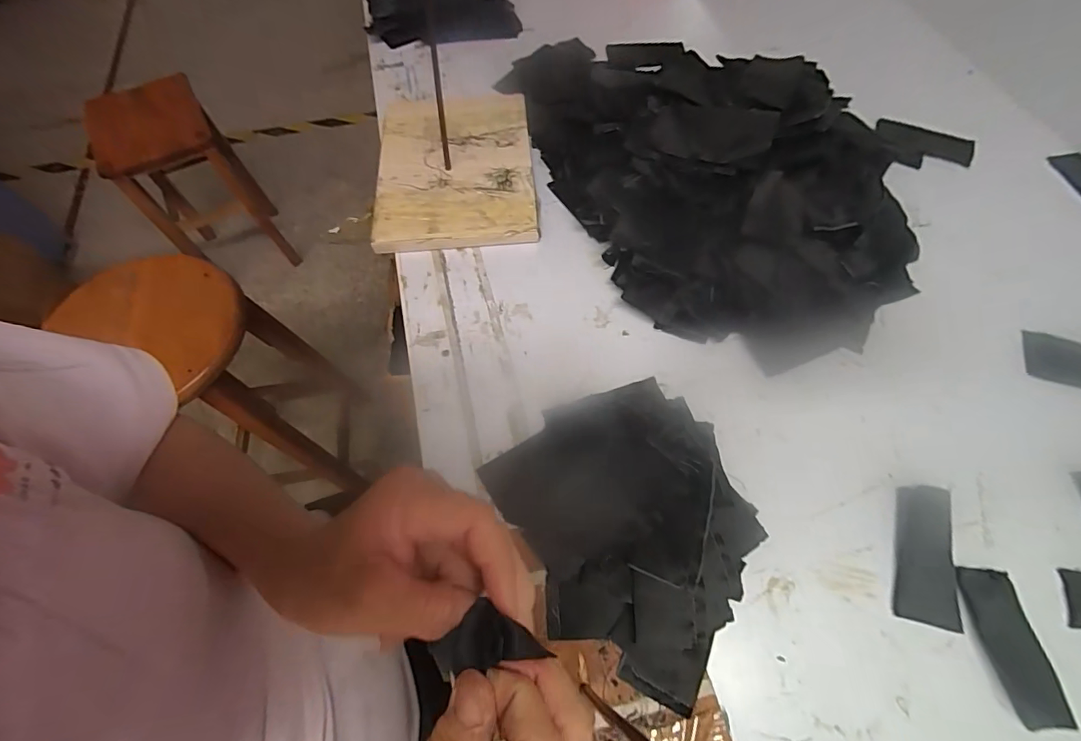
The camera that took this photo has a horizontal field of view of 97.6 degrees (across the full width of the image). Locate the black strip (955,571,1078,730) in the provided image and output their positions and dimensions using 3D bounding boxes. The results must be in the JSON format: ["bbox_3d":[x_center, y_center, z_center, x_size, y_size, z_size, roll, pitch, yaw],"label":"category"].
[{"bbox_3d":[0.338,0.196,0.340,0.028,0.031,0.099,4,62,2],"label":"black strip"}]

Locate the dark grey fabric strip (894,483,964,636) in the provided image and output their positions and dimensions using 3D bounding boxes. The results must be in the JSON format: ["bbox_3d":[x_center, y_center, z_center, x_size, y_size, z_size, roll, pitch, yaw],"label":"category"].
[{"bbox_3d":[0.307,0.144,0.374,0.042,0.022,0.103,13,63,7],"label":"dark grey fabric strip"}]

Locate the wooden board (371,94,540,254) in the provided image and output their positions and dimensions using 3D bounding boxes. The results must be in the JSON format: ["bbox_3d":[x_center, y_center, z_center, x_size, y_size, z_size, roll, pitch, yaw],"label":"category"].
[{"bbox_3d":[-0.107,-0.263,0.597,0.186,0.025,0.271,-5,62,-2],"label":"wooden board"}]

